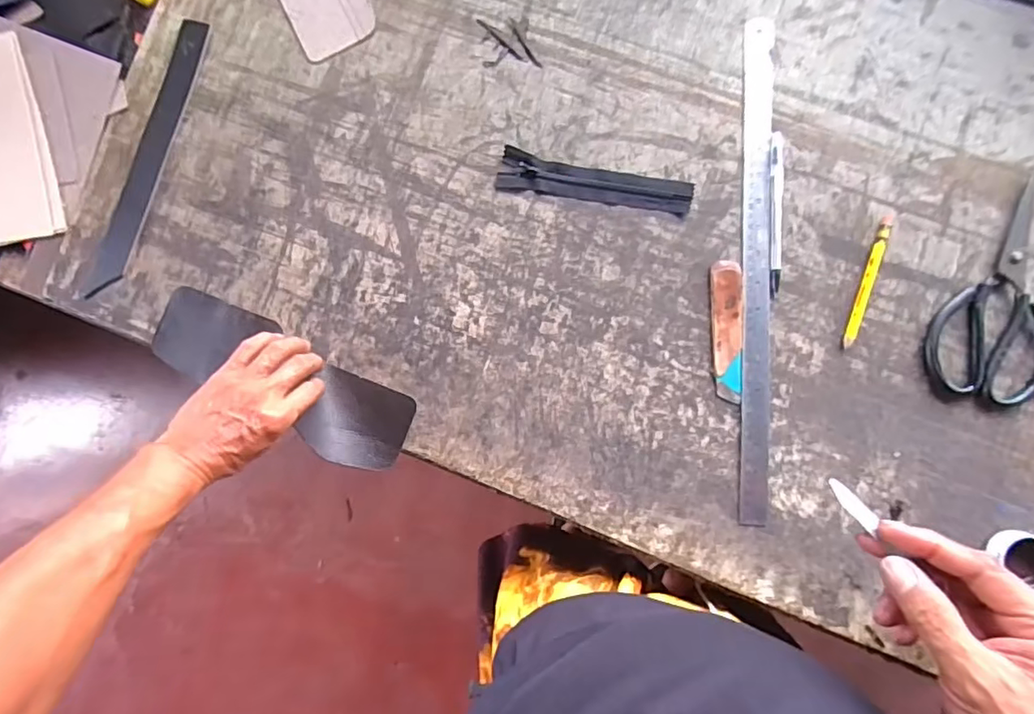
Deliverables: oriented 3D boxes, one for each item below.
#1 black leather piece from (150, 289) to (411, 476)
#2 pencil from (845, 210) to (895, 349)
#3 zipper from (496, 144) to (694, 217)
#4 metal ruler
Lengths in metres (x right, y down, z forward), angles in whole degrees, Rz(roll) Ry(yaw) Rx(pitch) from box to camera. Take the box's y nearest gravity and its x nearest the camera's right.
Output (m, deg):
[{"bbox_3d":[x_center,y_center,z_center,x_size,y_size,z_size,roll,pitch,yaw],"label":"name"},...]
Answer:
[{"bbox_3d":[-0.238,0.020,0.550,0.281,0.026,0.085,26,89,6],"label":"black leather piece"},{"bbox_3d":[0.324,-0.072,0.512,0.012,0.007,0.130,20,88,5],"label":"pencil"},{"bbox_3d":[0.075,-0.167,0.538,0.185,0.005,0.036,12,88,5],"label":"zipper"},{"bbox_3d":[0.224,-0.085,0.522,0.027,0.005,0.472,2,87,7],"label":"metal ruler"}]

